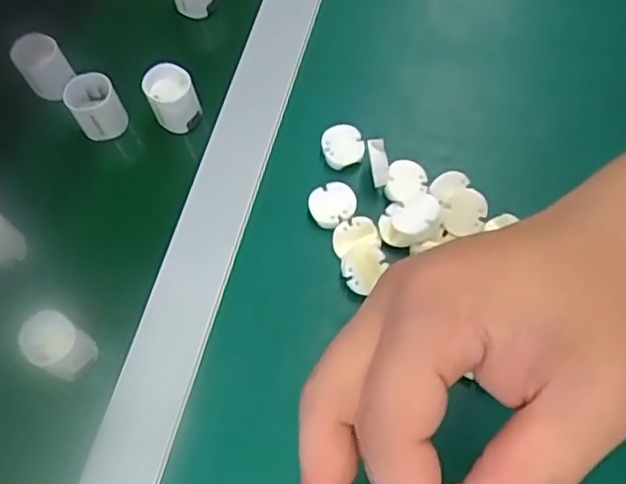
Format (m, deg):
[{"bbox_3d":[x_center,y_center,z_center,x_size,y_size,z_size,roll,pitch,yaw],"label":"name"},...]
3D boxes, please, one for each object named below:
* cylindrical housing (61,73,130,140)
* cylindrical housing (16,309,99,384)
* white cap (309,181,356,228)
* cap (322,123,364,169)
[{"bbox_3d":[-0.141,-0.087,0.416,0.030,0.035,0.026,-30,68,-11],"label":"cylindrical housing"},{"bbox_3d":[-0.140,0.057,0.353,0.029,0.035,0.028,-1,65,2],"label":"cylindrical housing"},{"bbox_3d":[0.012,-0.023,0.383,0.028,0.007,0.027,-1,65,2],"label":"white cap"},{"bbox_3d":[0.018,-0.059,0.395,0.024,0.011,0.025,-1,65,2],"label":"cap"}]

